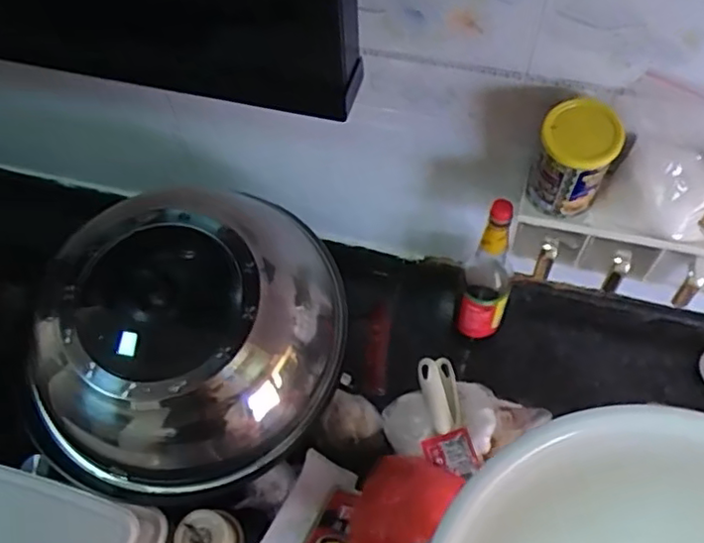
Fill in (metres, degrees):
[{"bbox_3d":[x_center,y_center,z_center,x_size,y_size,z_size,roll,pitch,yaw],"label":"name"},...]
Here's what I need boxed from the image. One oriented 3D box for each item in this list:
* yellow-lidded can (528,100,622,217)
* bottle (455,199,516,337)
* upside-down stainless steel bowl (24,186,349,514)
[{"bbox_3d":[0.223,-0.110,0.649,0.069,0.120,0.063,-1,59,1],"label":"yellow-lidded can"},{"bbox_3d":[0.177,0.004,0.807,0.058,0.252,0.053,9,60,7],"label":"bottle"},{"bbox_3d":[-0.203,0.076,0.760,0.379,0.174,0.341,-21,60,-10],"label":"upside-down stainless steel bowl"}]

